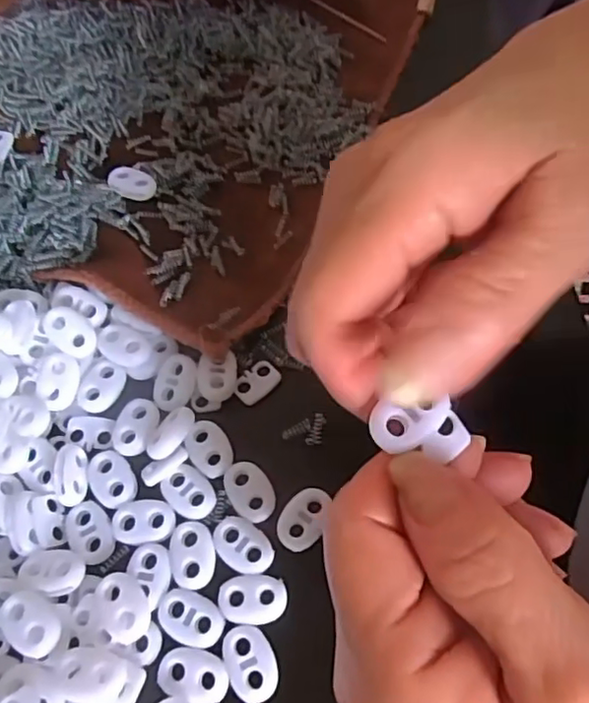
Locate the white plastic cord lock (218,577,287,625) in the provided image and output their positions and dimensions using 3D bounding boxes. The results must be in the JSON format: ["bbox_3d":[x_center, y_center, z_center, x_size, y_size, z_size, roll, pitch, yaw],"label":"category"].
[{"bbox_3d":[-0.014,0.082,0.204,0.022,0.004,0.015,3,63,4],"label":"white plastic cord lock"}]

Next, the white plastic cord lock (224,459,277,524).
[{"bbox_3d":[-0.016,0.049,0.221,0.016,0.004,0.023,-26,65,-11],"label":"white plastic cord lock"}]

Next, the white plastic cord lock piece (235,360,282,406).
[{"bbox_3d":[-0.015,0.012,0.243,0.019,0.004,0.013,-41,68,-17],"label":"white plastic cord lock piece"}]

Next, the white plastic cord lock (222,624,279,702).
[{"bbox_3d":[-0.014,0.099,0.196,0.015,0.004,0.023,-24,65,-9],"label":"white plastic cord lock"}]

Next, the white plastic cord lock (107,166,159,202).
[{"bbox_3d":[-0.075,-0.077,0.285,0.023,0.008,0.014,10,64,7],"label":"white plastic cord lock"}]

